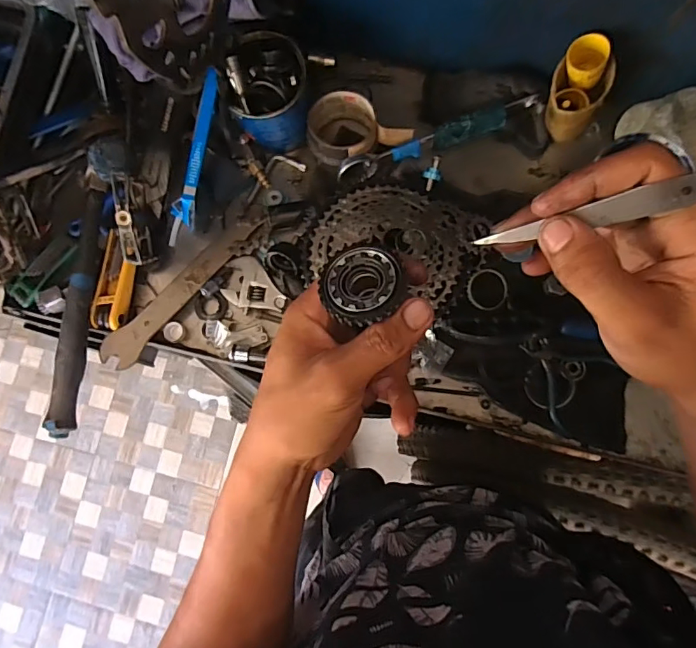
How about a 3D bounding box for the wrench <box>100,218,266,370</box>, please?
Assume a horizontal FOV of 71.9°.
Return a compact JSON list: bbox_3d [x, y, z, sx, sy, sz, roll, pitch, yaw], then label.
[{"bbox_3d":[-0.202,-0.046,0.583,0.042,0.011,0.242,43,86,9],"label":"wrench"}]

